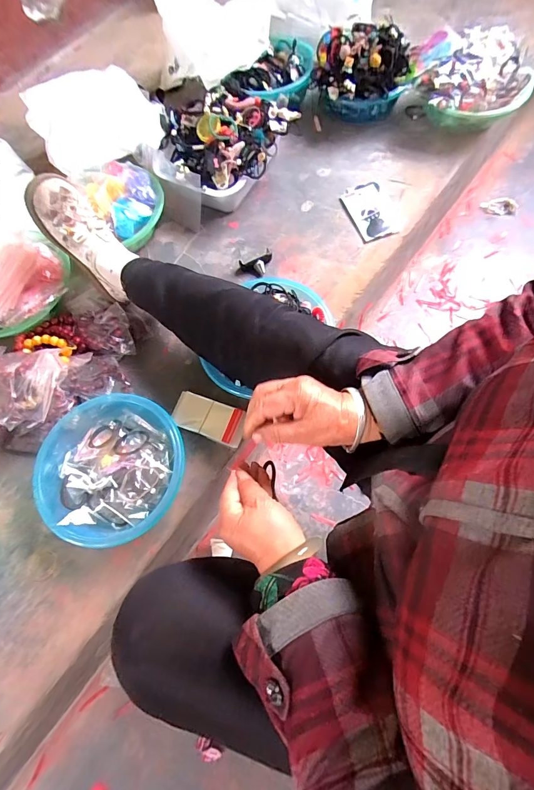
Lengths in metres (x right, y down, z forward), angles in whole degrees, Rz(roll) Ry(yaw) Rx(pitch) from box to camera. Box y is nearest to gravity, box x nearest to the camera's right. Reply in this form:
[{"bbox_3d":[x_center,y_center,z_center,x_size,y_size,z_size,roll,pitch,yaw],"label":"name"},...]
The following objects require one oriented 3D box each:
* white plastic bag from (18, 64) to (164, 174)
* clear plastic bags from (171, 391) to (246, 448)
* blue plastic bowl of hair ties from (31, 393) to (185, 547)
[{"bbox_3d":[-0.392,-0.637,0.850,0.280,0.084,0.259,-23,68,-3],"label":"white plastic bag"},{"bbox_3d":[-0.097,0.040,0.635,0.124,0.020,0.063,18,72,13],"label":"clear plastic bags"},{"bbox_3d":[-0.242,0.117,0.582,0.218,0.076,0.213,-2,69,5],"label":"blue plastic bowl of hair ties"}]

